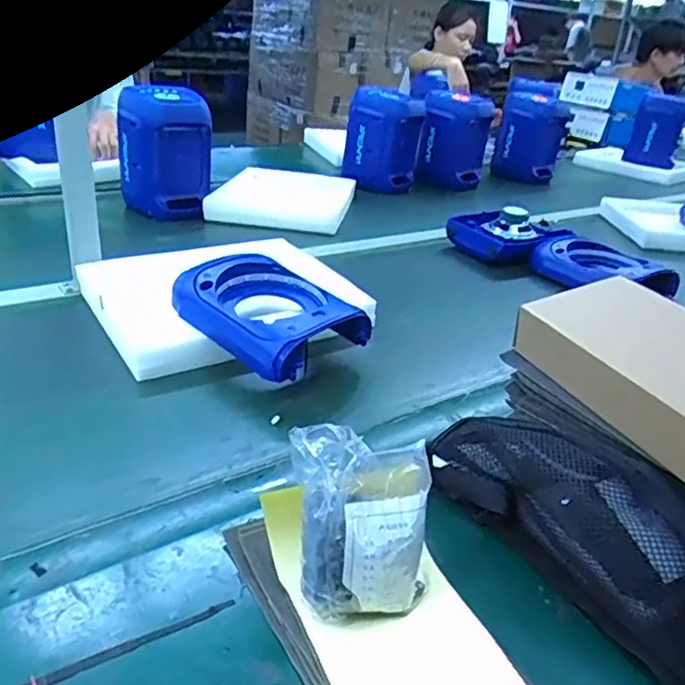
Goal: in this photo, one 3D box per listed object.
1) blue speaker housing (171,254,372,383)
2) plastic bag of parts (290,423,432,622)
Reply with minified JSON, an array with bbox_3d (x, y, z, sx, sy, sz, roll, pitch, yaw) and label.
[{"bbox_3d":[-0.099,-0.052,0.821,0.230,0.079,0.166,26,35,37],"label":"blue speaker housing"},{"bbox_3d":[0.013,0.136,0.448,0.096,0.135,0.061,2,26,-2],"label":"plastic bag of parts"}]

